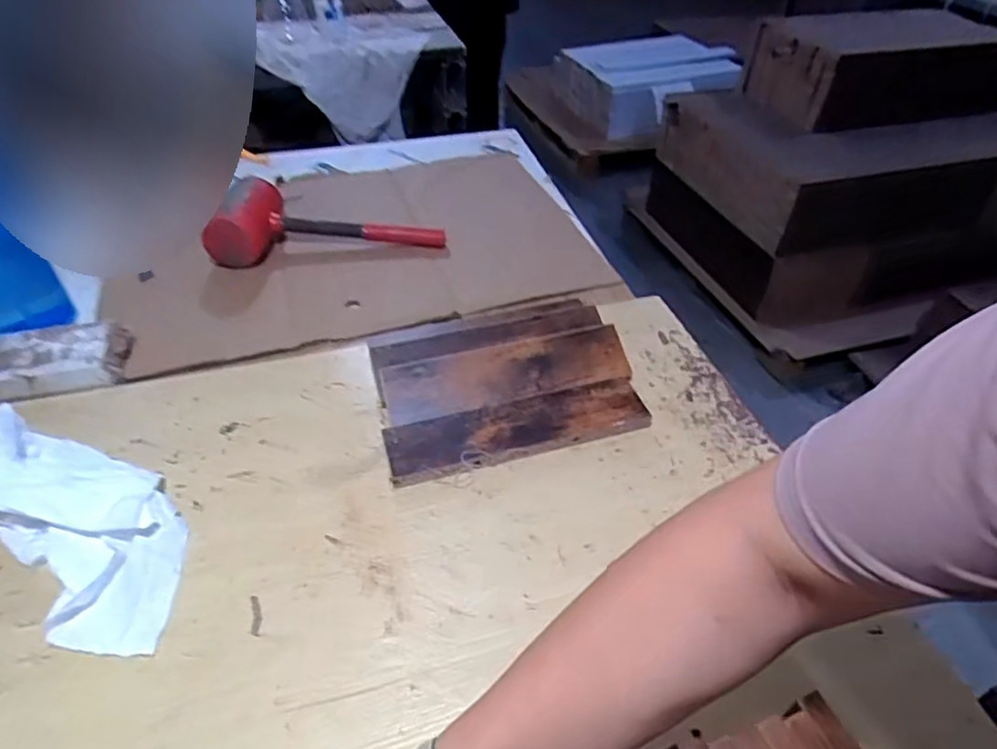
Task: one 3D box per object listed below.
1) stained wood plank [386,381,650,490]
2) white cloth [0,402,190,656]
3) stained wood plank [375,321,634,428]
[{"bbox_3d":[0.018,0.051,0.583,0.244,0.020,0.066,-11,42,-11],"label":"stained wood plank"},{"bbox_3d":[-0.339,0.104,0.490,0.271,0.062,0.114,30,50,31],"label":"white cloth"},{"bbox_3d":[0.008,-0.002,0.627,0.249,0.010,0.066,-11,63,-9],"label":"stained wood plank"}]

